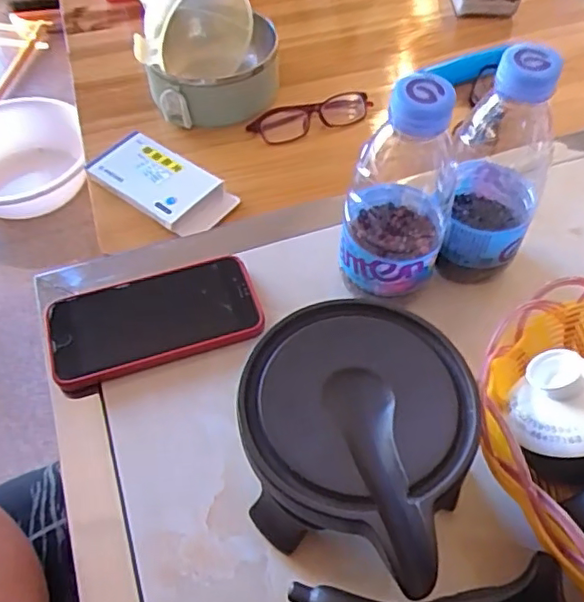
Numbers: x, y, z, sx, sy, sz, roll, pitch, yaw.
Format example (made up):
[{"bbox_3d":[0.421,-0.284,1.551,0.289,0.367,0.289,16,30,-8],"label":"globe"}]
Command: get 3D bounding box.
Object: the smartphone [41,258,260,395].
[{"bbox_3d":[-0.093,0.010,0.392,0.137,0.012,0.070,-14,56,-9],"label":"smartphone"}]

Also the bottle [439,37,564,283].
[{"bbox_3d":[0.130,-0.084,0.365,0.055,0.156,0.066,19,57,13],"label":"bottle"}]

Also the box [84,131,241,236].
[{"bbox_3d":[-0.127,-0.114,0.563,0.142,0.017,0.068,33,61,21],"label":"box"}]

